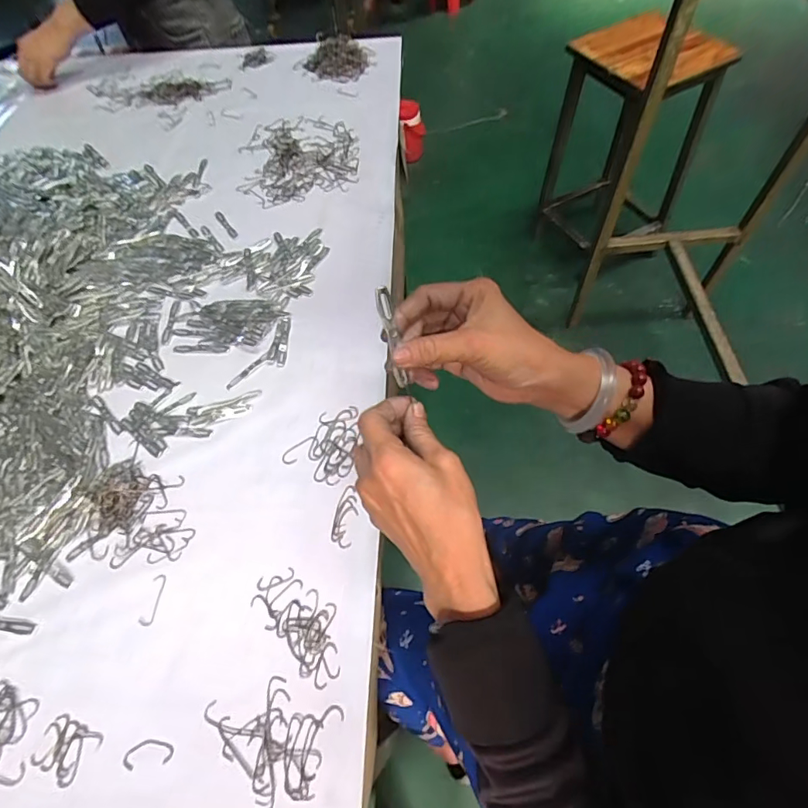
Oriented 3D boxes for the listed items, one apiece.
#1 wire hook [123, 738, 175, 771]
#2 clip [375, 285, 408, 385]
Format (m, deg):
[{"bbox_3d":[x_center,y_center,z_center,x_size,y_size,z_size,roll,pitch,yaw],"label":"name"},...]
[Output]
[{"bbox_3d":[-0.200,0.274,0.376,0.039,0.004,0.018,-9,60,-3],"label":"wire hook"},{"bbox_3d":[-0.008,-0.043,0.317,0.010,0.071,0.009,-15,24,-7],"label":"clip"}]

